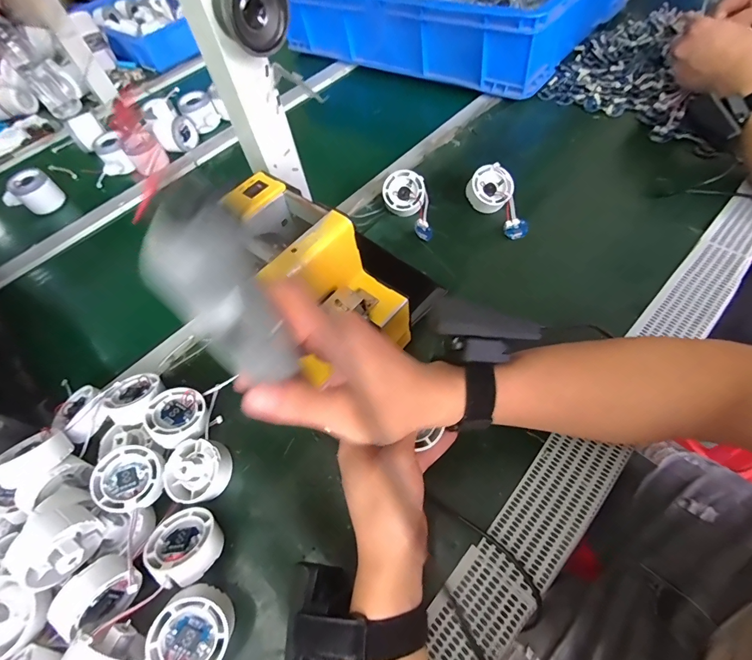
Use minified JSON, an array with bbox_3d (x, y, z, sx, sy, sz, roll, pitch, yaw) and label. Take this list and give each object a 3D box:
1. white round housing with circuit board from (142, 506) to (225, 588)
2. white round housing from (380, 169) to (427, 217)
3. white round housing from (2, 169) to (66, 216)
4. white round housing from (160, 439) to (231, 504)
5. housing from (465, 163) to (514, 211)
[{"bbox_3d":[-0.158,0.178,0.313,0.052,0.023,0.052,-6,29,3],"label":"white round housing with circuit board"},{"bbox_3d":[0.037,-0.182,0.504,0.057,0.021,0.057,0,89,10],"label":"white round housing"},{"bbox_3d":[-0.585,-0.234,0.648,0.061,0.051,0.060,9,59,13],"label":"white round housing"},{"bbox_3d":[-0.166,0.130,0.351,0.059,0.034,0.052,4,58,11],"label":"white round housing"},{"bbox_3d":[0.150,-0.186,0.499,0.053,0.025,0.053,0,85,-1],"label":"housing"}]

